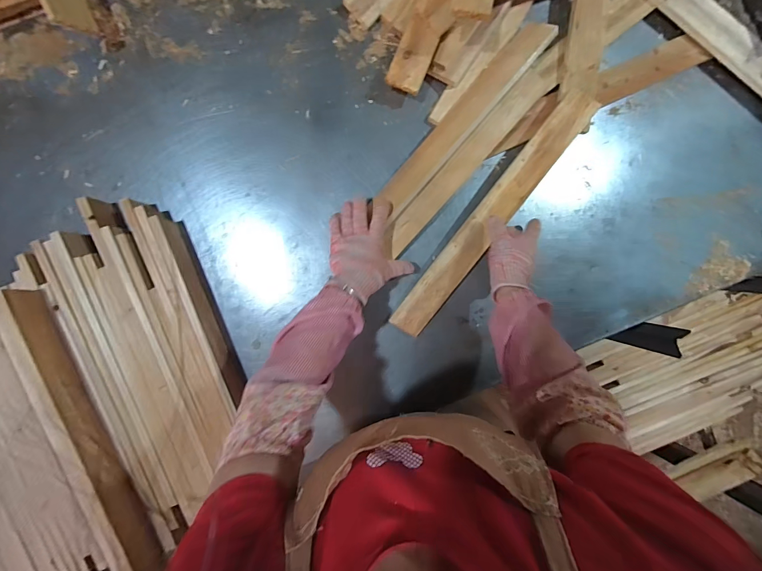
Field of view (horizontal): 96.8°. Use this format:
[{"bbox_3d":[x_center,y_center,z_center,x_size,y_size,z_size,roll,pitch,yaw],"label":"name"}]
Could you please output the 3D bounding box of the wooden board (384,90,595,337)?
[{"bbox_3d":[0.195,-0.119,0.604,0.067,0.032,0.494,38,94,-6],"label":"wooden board"}]

